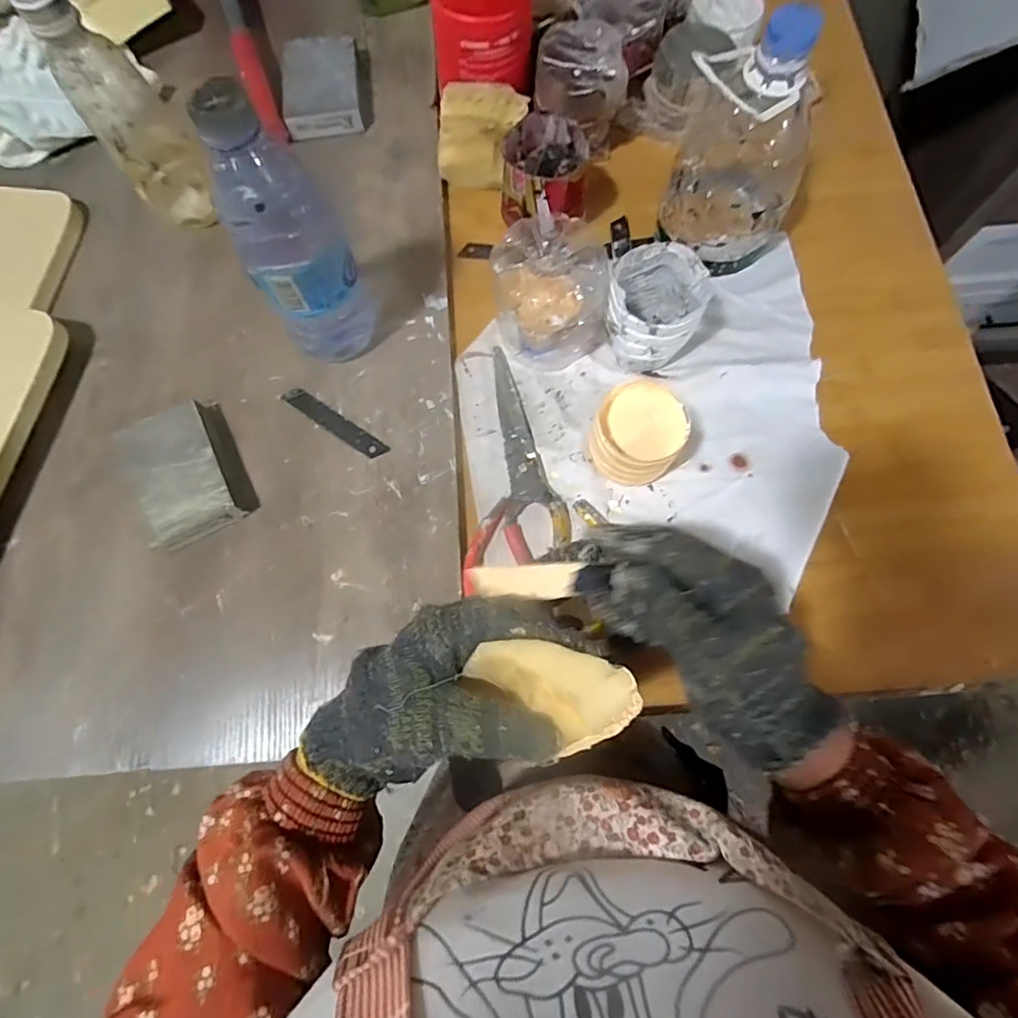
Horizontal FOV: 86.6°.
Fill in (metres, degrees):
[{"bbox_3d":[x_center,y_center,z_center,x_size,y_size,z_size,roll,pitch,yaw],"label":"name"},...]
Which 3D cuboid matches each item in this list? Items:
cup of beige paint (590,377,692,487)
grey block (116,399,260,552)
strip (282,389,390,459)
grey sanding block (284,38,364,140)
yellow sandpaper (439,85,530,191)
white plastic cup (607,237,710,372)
[{"bbox_3d":[0.094,-0.055,0.403,0.063,0.046,0.073,19,75,6],"label":"cup of beige paint"},{"bbox_3d":[-0.240,-0.028,0.402,0.070,0.026,0.103,-25,75,-7],"label":"grey block"},{"bbox_3d":[-0.139,-0.069,0.429,0.094,0.004,0.016,34,77,9],"label":"strip"},{"bbox_3d":[-0.173,-0.395,0.505,0.066,0.026,0.092,-5,74,-1],"label":"grey sanding block"},{"bbox_3d":[-0.025,-0.325,0.473,0.069,0.007,0.073,5,114,-13],"label":"yellow sandpaper"},{"bbox_3d":[0.111,-0.157,0.419,0.067,0.068,0.074,22,75,7],"label":"white plastic cup"}]

